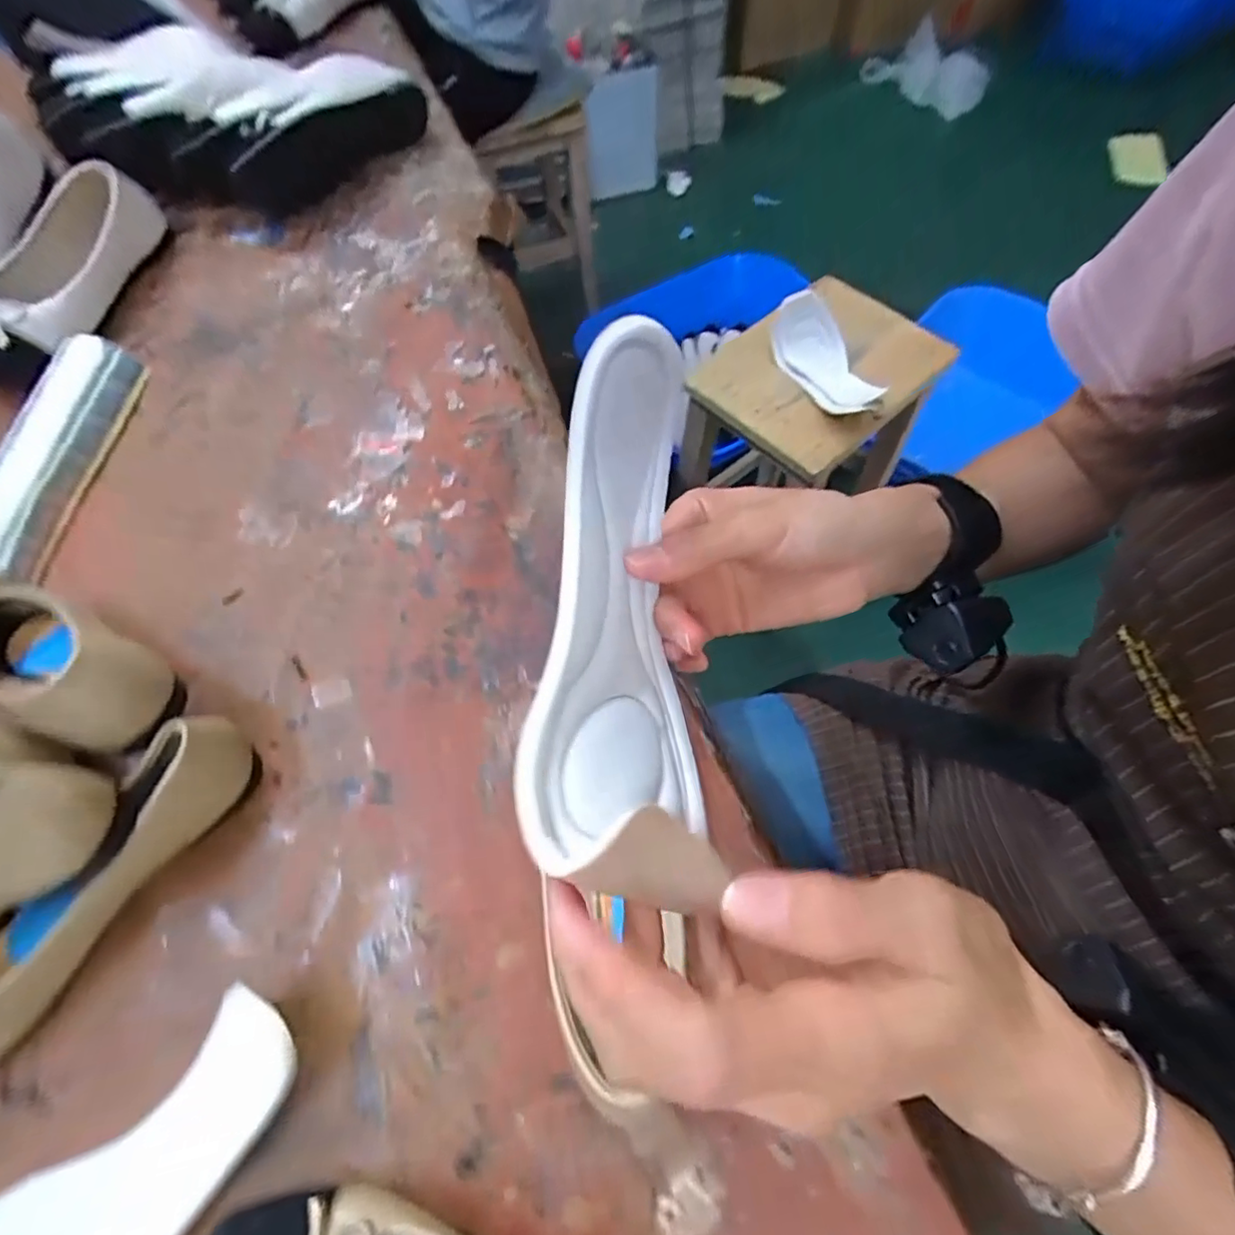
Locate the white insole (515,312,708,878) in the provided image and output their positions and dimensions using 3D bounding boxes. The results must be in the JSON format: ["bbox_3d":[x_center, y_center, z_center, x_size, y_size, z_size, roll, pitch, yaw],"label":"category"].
[{"bbox_3d":[0.007,-0.011,0.214,0.031,0.074,0.182,-3,78,36],"label":"white insole"}]

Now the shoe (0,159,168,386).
[{"bbox_3d":[-0.555,-0.330,0.553,0.096,0.074,0.246,7,64,4],"label":"shoe"}]

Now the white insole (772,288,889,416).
[{"bbox_3d":[0.276,-0.343,0.768,0.082,0.061,0.199,-27,66,-11],"label":"white insole"}]

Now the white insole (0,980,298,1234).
[{"bbox_3d":[-0.234,0.263,0.262,0.180,0.080,0.077,-37,68,-15],"label":"white insole"}]

